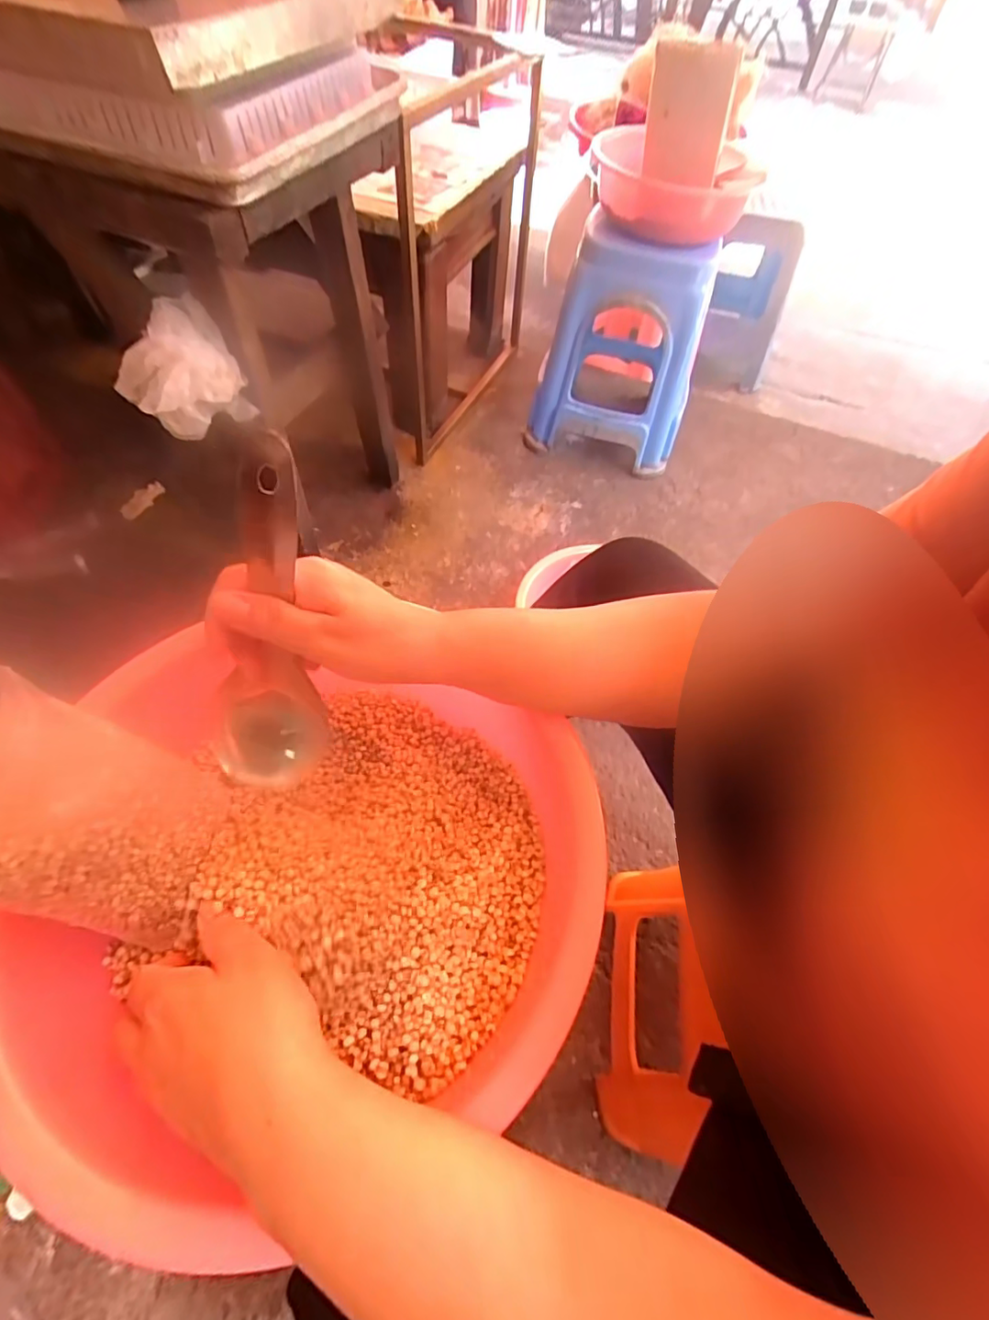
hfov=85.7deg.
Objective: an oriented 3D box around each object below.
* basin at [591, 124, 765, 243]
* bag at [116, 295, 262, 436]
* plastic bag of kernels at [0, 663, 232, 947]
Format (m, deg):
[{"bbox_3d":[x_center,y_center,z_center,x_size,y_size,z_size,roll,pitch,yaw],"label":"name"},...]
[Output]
[{"bbox_3d":[0.291,-0.872,0.975,0.236,0.117,0.276,-22,60,-19],"label":"basin"},{"bbox_3d":[-0.406,-0.371,0.693,0.083,0.128,0.138,40,64,20],"label":"bag"},{"bbox_3d":[-0.213,0.076,0.266,0.101,0.125,0.098,6,55,-1],"label":"plastic bag of kernels"}]

